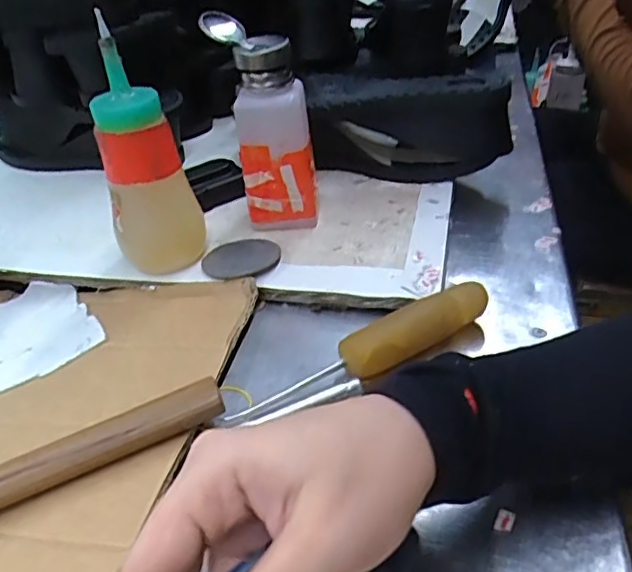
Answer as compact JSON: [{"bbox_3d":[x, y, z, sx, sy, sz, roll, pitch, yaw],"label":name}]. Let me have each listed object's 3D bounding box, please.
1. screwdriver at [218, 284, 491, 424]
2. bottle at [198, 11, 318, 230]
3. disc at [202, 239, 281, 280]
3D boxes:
[{"bbox_3d":[0.029,0.042,0.349,0.178,0.027,0.030,-18,37,-19],"label":"screwdriver"},{"bbox_3d":[-0.035,-0.117,0.446,0.061,0.158,0.049,-12,33,3],"label":"bottle"},{"bbox_3d":[-0.055,-0.021,0.433,0.057,0.008,0.051,-3,35,1],"label":"disc"}]

